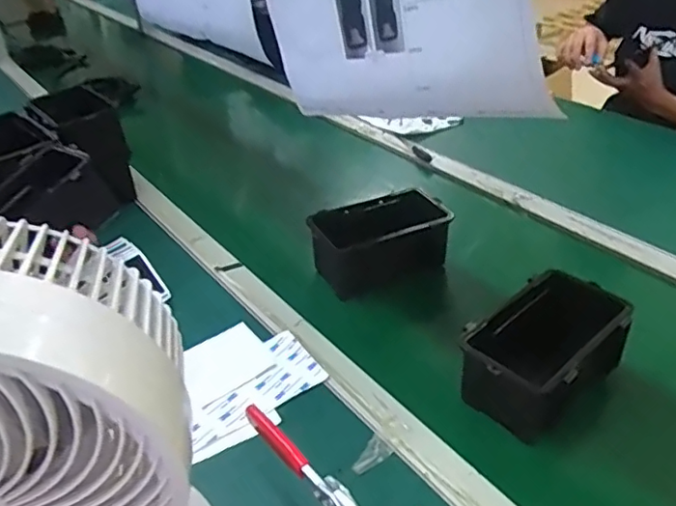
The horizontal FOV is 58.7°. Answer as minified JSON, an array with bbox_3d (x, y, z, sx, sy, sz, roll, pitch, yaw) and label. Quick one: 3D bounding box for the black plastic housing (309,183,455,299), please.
[{"bbox_3d":[0.056,-0.016,0.807,0.174,0.086,0.095,-18,37,-20],"label":"black plastic housing"}]

